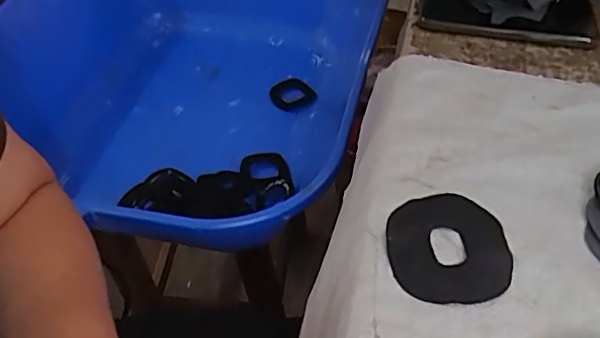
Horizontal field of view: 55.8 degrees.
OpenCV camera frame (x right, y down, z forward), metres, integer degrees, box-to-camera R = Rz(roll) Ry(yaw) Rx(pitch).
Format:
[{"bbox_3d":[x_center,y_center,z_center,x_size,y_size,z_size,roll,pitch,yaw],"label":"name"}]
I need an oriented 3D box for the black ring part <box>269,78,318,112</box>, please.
[{"bbox_3d":[-0.012,-0.112,0.864,0.057,0.015,0.065,-34,55,-27],"label":"black ring part"}]

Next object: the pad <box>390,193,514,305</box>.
[{"bbox_3d":[0.095,0.050,0.368,0.075,0.008,0.079,-2,47,0],"label":"pad"}]

